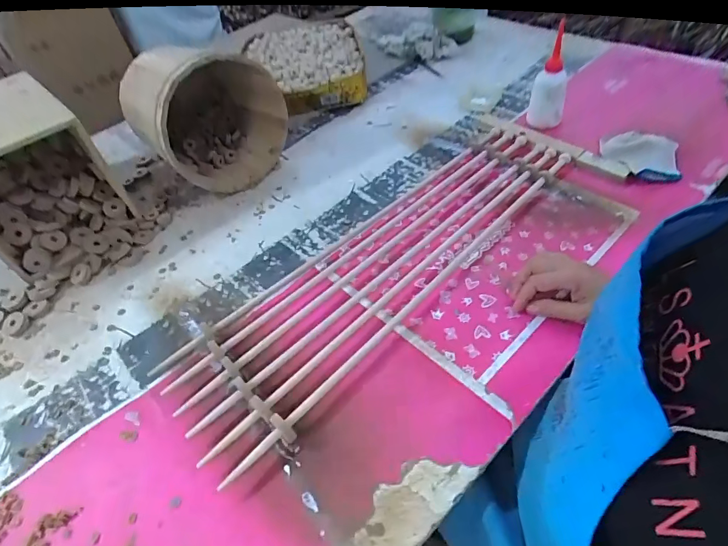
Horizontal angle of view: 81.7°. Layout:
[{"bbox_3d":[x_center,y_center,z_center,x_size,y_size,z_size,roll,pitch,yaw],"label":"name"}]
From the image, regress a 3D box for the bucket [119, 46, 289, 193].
[{"bbox_3d":[-0.294,-0.309,0.806,0.258,0.227,0.220,-39,55,-23],"label":"bucket"}]

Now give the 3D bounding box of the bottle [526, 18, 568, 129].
[{"bbox_3d":[0.341,-0.348,0.767,0.062,0.145,0.059,14,50,17],"label":"bottle"}]

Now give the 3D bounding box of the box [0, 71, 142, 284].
[{"bbox_3d":[-0.570,-0.169,0.715,0.262,0.211,0.211,34,61,30],"label":"box"}]

